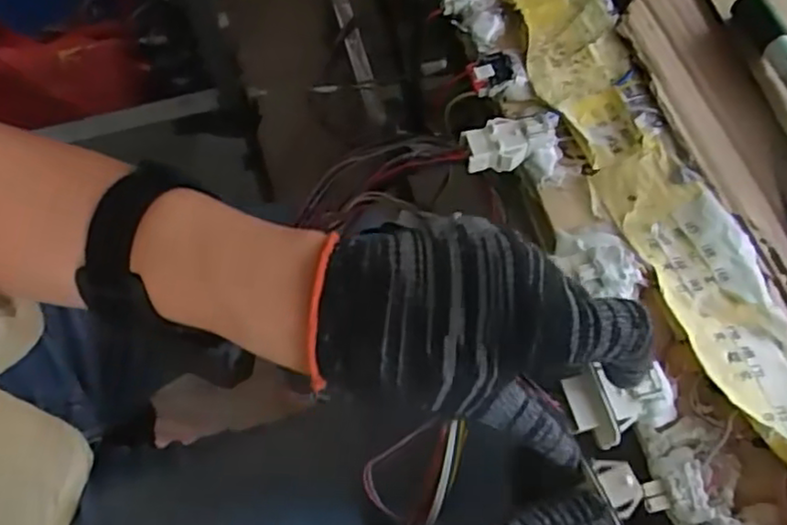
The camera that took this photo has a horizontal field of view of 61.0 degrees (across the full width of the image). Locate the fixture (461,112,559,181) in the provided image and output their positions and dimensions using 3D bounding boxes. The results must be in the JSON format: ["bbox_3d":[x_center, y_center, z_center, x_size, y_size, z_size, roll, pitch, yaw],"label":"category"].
[{"bbox_3d":[0.063,-0.061,0.351,0.050,0.018,0.028,-8,66,-4],"label":"fixture"}]

